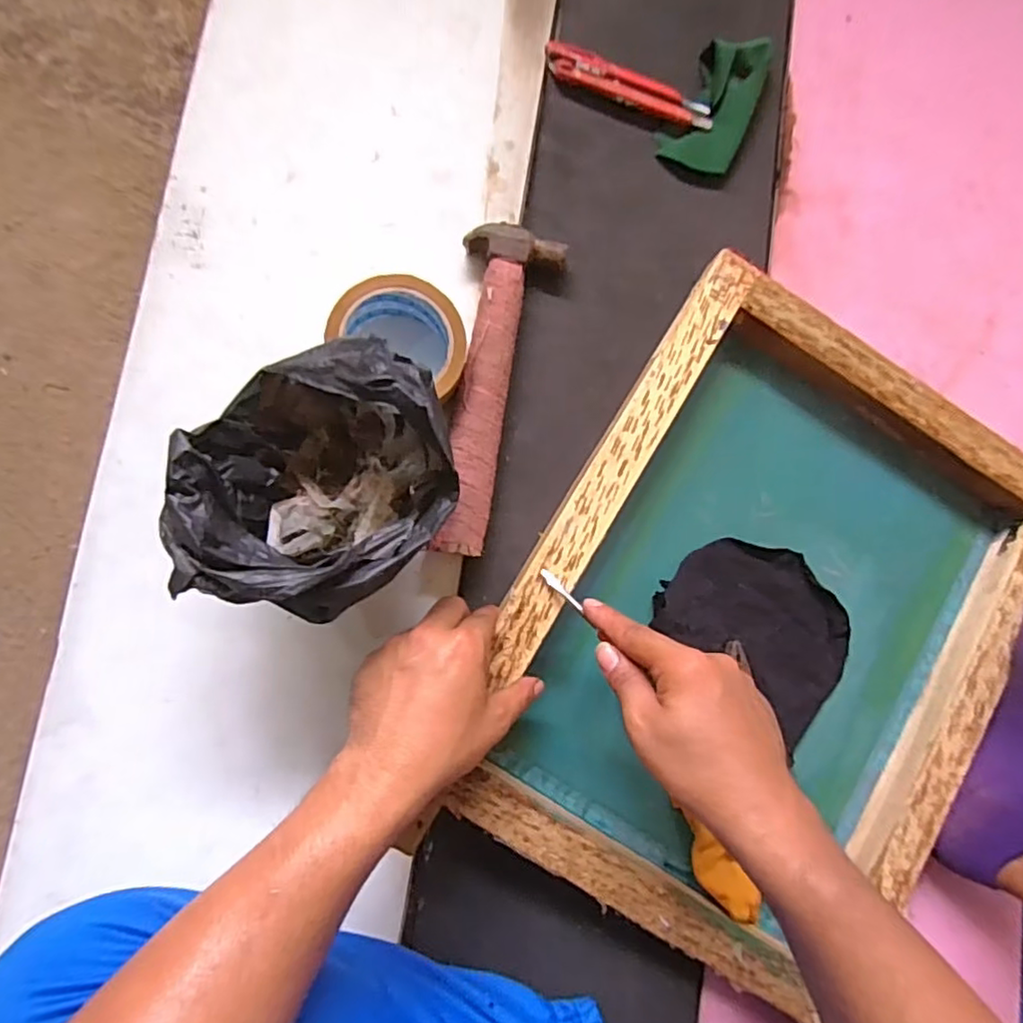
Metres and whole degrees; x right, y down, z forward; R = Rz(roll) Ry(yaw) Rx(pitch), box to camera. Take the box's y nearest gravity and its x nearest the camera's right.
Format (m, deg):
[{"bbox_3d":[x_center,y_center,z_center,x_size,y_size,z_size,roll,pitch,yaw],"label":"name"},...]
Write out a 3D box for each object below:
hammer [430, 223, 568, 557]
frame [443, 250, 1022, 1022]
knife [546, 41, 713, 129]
[{"bbox_3d":[-0.026,-0.098,0.490,0.074,0.032,0.256,17,84,-7],"label":"hammer"},{"bbox_3d":[0.197,0.086,0.494,0.366,0.054,0.471,32,82,-5],"label":"frame"},{"bbox_3d":[0.101,-0.362,0.535,0.147,0.014,0.031,13,84,-7],"label":"knife"}]

